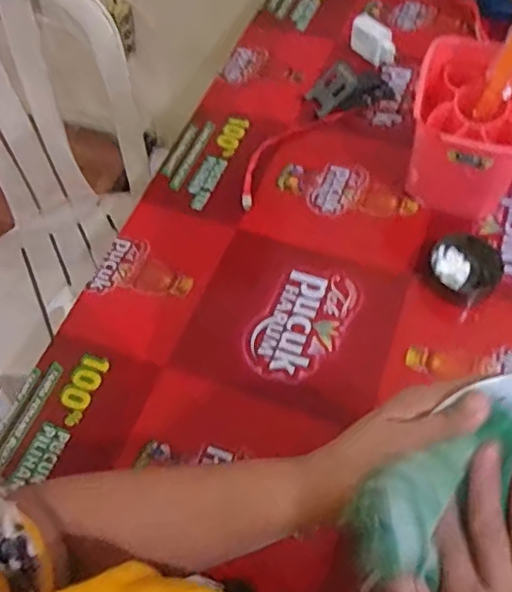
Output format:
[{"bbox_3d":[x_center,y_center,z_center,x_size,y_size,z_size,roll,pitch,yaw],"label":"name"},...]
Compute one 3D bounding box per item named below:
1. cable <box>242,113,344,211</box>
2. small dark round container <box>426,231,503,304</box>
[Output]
[{"bbox_3d":[0.037,-0.218,0.854,0.064,0.017,0.241,33,67,20],"label":"cable"},{"bbox_3d":[0.257,-0.035,0.707,0.083,0.037,0.083,-2,60,3],"label":"small dark round container"}]

